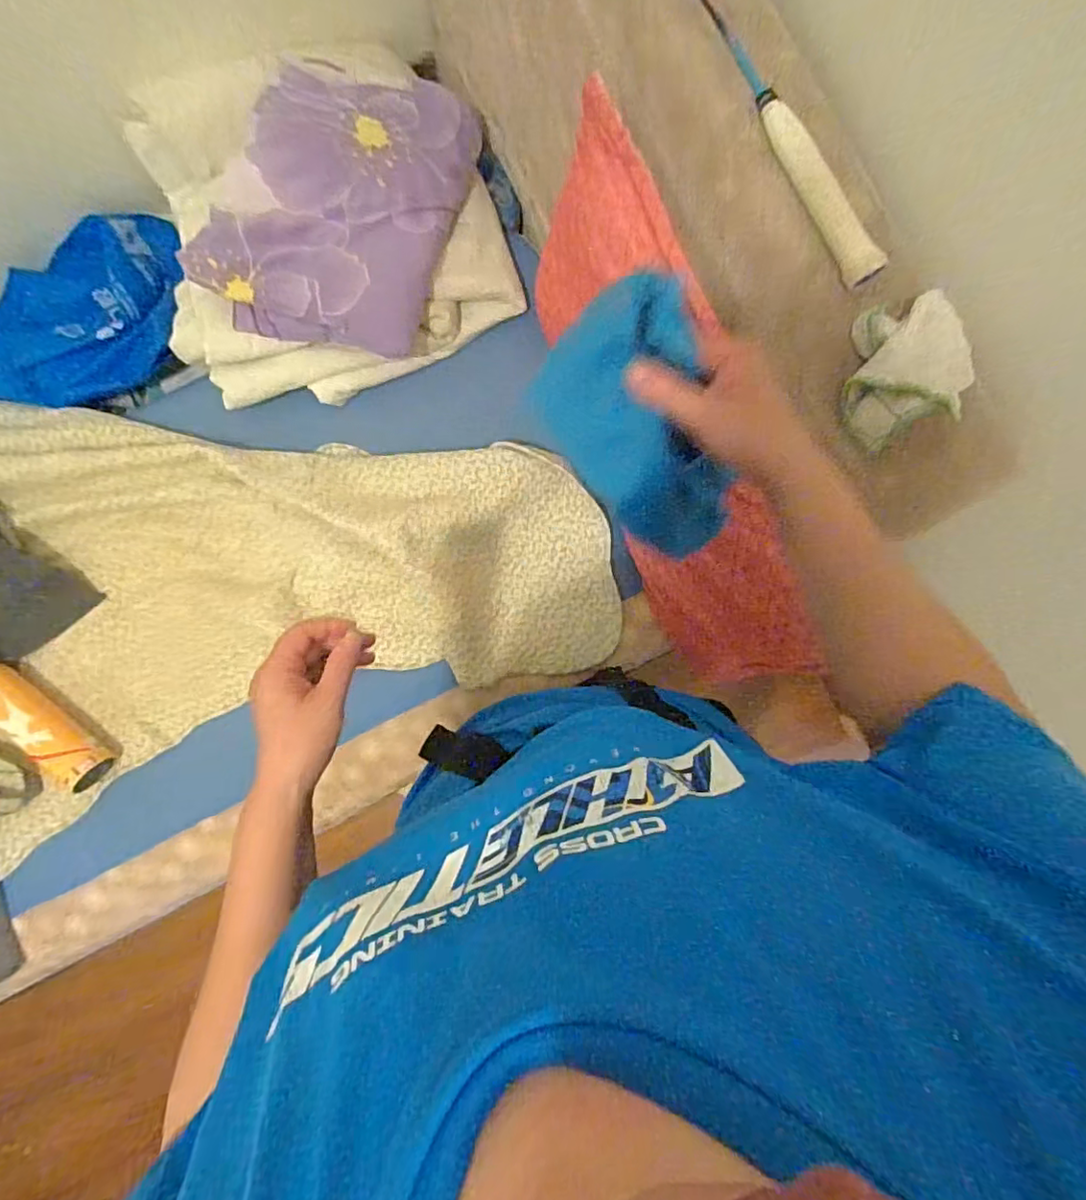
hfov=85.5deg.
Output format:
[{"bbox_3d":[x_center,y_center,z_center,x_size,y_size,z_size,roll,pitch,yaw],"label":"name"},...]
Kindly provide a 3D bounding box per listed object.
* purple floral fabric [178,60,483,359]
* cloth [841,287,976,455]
[{"bbox_3d":[-0.271,-0.558,0.805,0.292,0.110,0.424,19,87,0],"label":"purple floral fabric"},{"bbox_3d":[0.318,-0.207,0.519,0.084,0.064,0.131,-6,87,-2],"label":"cloth"}]

